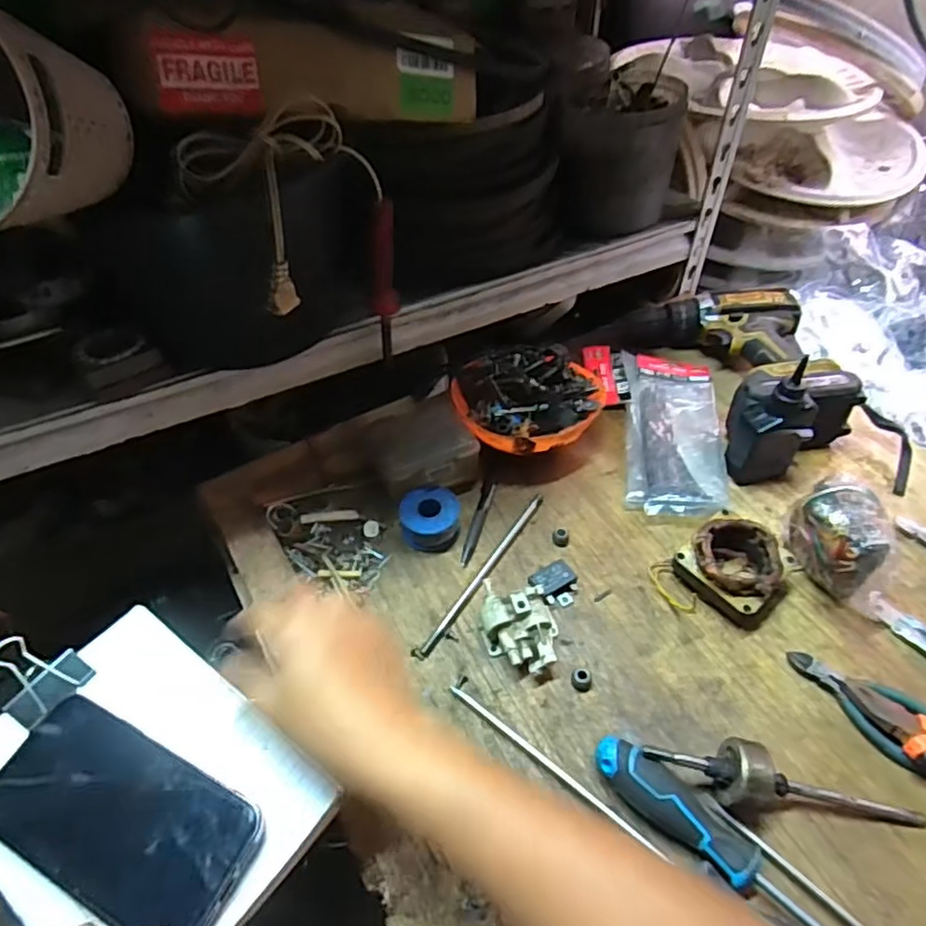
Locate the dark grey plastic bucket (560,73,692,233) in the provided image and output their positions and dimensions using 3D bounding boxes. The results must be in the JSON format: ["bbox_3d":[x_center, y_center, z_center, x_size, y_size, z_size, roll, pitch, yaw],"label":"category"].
[{"bbox_3d":[0.181,-0.358,0.744,0.123,0.130,0.126,-1,48,1],"label":"dark grey plastic bucket"}]

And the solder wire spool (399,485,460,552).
[{"bbox_3d":[-0.029,0.051,0.588,0.053,0.032,0.056,-1,48,1],"label":"solder wire spool"}]

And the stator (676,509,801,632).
[{"bbox_3d":[0.231,0.086,0.537,0.079,0.047,0.076,35,57,28],"label":"stator"}]

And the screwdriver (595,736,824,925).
[{"bbox_3d":[0.189,0.257,0.396,0.240,0.033,0.033,30,55,25],"label":"screwdriver"}]

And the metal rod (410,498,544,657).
[{"bbox_3d":[0.020,0.092,0.562,0.014,0.012,0.195,27,54,23],"label":"metal rod"}]

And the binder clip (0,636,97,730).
[{"bbox_3d":[-0.288,0.141,0.430,0.050,0.031,0.049,29,55,24],"label":"binder clip"}]

